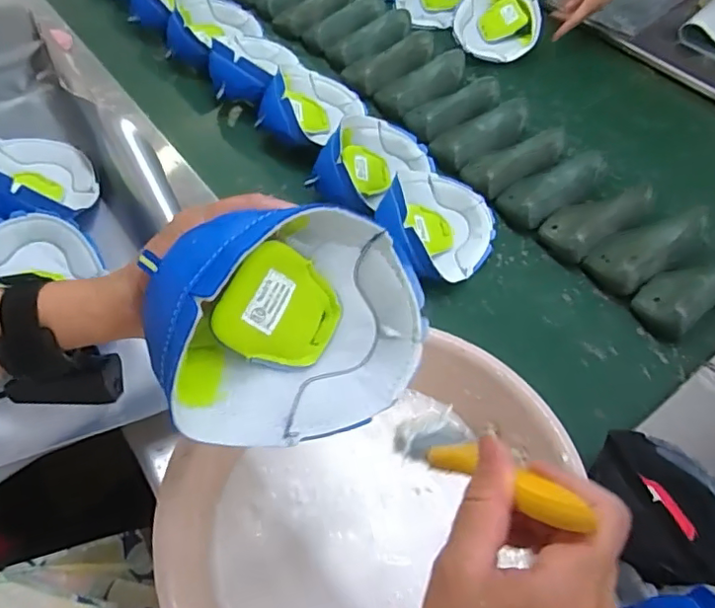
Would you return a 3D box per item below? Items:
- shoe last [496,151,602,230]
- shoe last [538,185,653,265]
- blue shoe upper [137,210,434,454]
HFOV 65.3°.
[{"bbox_3d":[0.280,-0.168,0.793,0.163,0.055,0.079,-32,59,-19],"label":"shoe last"},{"bbox_3d":[0.323,-0.114,0.754,0.154,0.055,0.079,-29,58,-17],"label":"shoe last"},{"bbox_3d":[-0.049,0.008,0.358,0.171,0.139,0.100,-3,17,-41],"label":"blue shoe upper"}]

